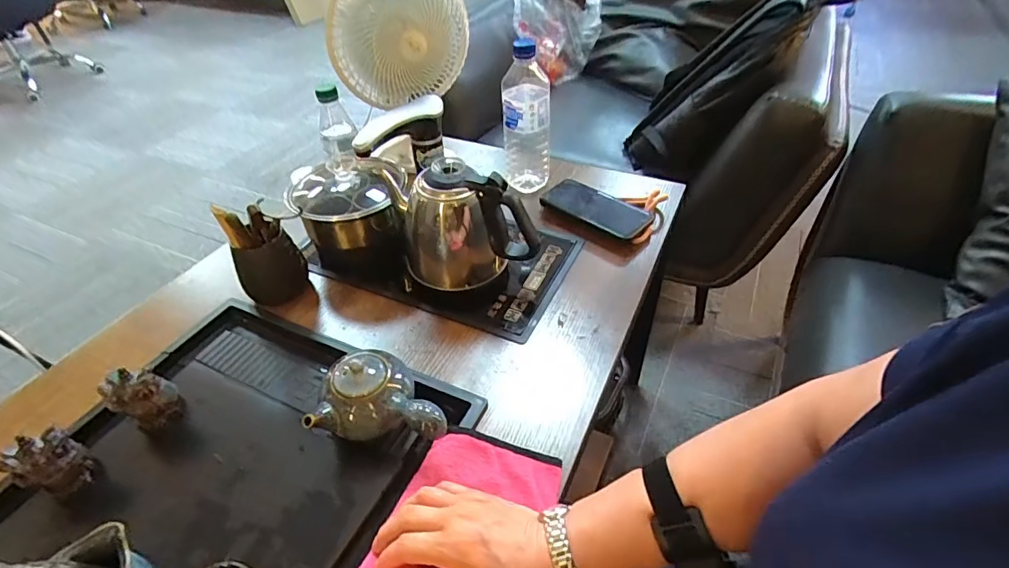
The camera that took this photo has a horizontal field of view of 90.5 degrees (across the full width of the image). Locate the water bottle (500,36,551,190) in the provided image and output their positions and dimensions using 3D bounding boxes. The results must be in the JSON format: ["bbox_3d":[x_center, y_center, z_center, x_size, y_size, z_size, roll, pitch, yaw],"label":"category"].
[{"bbox_3d":[0.033,-0.249,0.763,0.071,0.219,0.073,1,42,4],"label":"water bottle"}]

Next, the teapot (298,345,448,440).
[{"bbox_3d":[-0.115,0.115,0.497,0.128,0.071,0.086,3,42,7],"label":"teapot"}]

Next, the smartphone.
[{"bbox_3d":[0.142,-0.119,0.761,0.160,0.013,0.085,26,50,23],"label":"smartphone"}]

